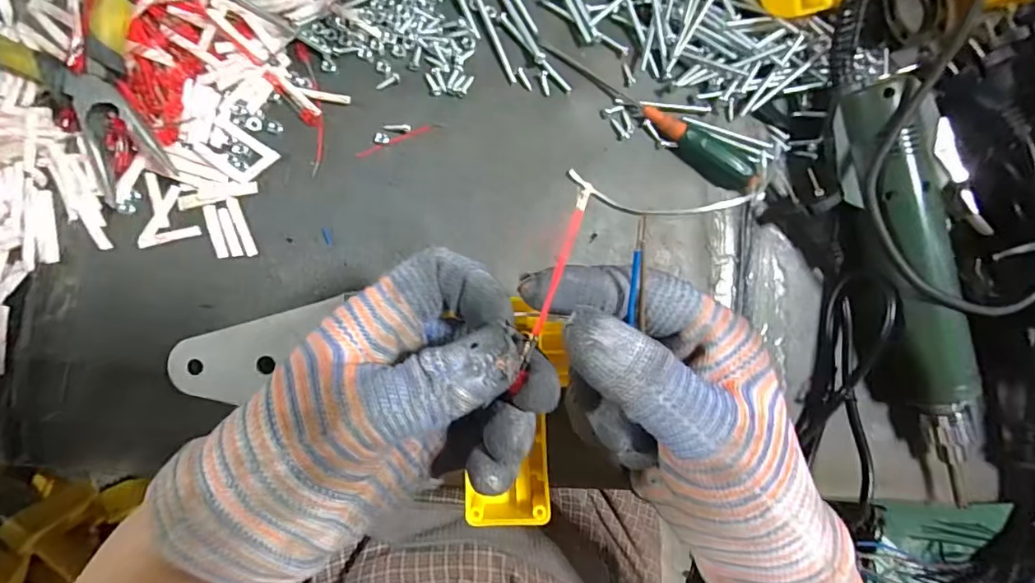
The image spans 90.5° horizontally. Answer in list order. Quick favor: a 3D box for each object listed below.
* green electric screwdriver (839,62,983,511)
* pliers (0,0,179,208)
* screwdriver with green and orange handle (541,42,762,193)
[{"bbox_3d":[0.226,0.005,0.294,0.045,0.047,0.246,-18,91,-7],"label":"green electric screwdriver"},{"bbox_3d":[-0.216,-0.121,0.257,0.090,0.020,0.138,-31,93,-6],"label":"pliers"},{"bbox_3d":[0.080,-0.101,0.295,0.146,0.016,0.018,33,86,-5],"label":"screwdriver with green and orange handle"}]

